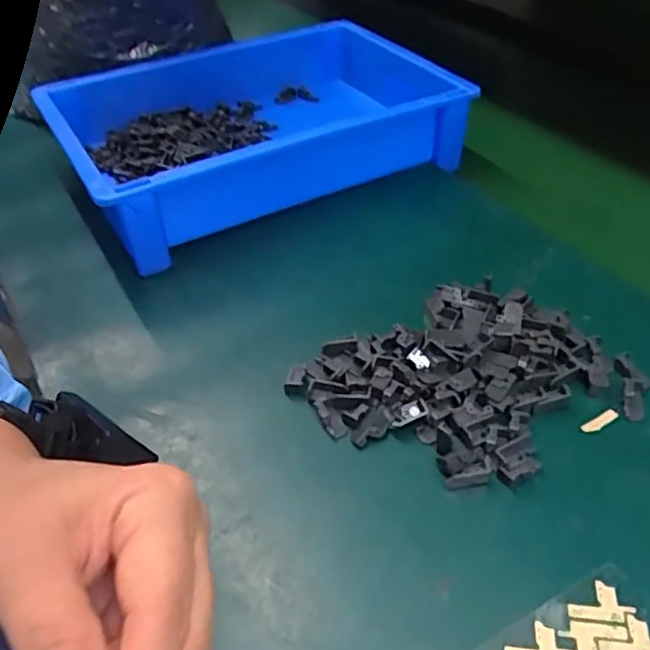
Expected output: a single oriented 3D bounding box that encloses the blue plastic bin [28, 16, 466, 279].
[{"bbox_3d":[-0.052,-0.163,0.536,0.301,0.072,0.209,-18,44,-18],"label":"blue plastic bin"}]

